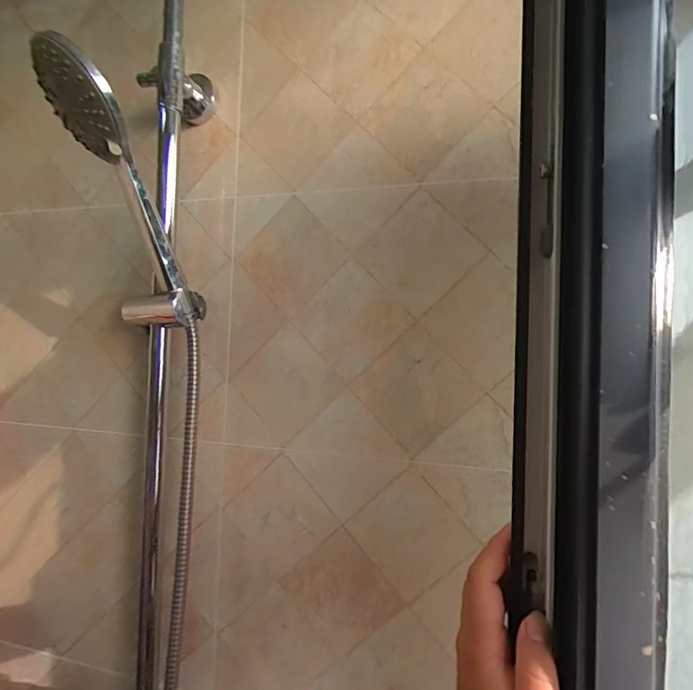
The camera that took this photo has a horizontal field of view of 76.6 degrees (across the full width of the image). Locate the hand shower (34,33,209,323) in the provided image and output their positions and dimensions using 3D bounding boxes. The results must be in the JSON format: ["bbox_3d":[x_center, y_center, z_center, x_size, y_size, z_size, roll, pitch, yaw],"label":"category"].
[{"bbox_3d":[-0.218,-0.135,0.424,0.085,0.266,0.042,1,32,17],"label":"hand shower"}]

